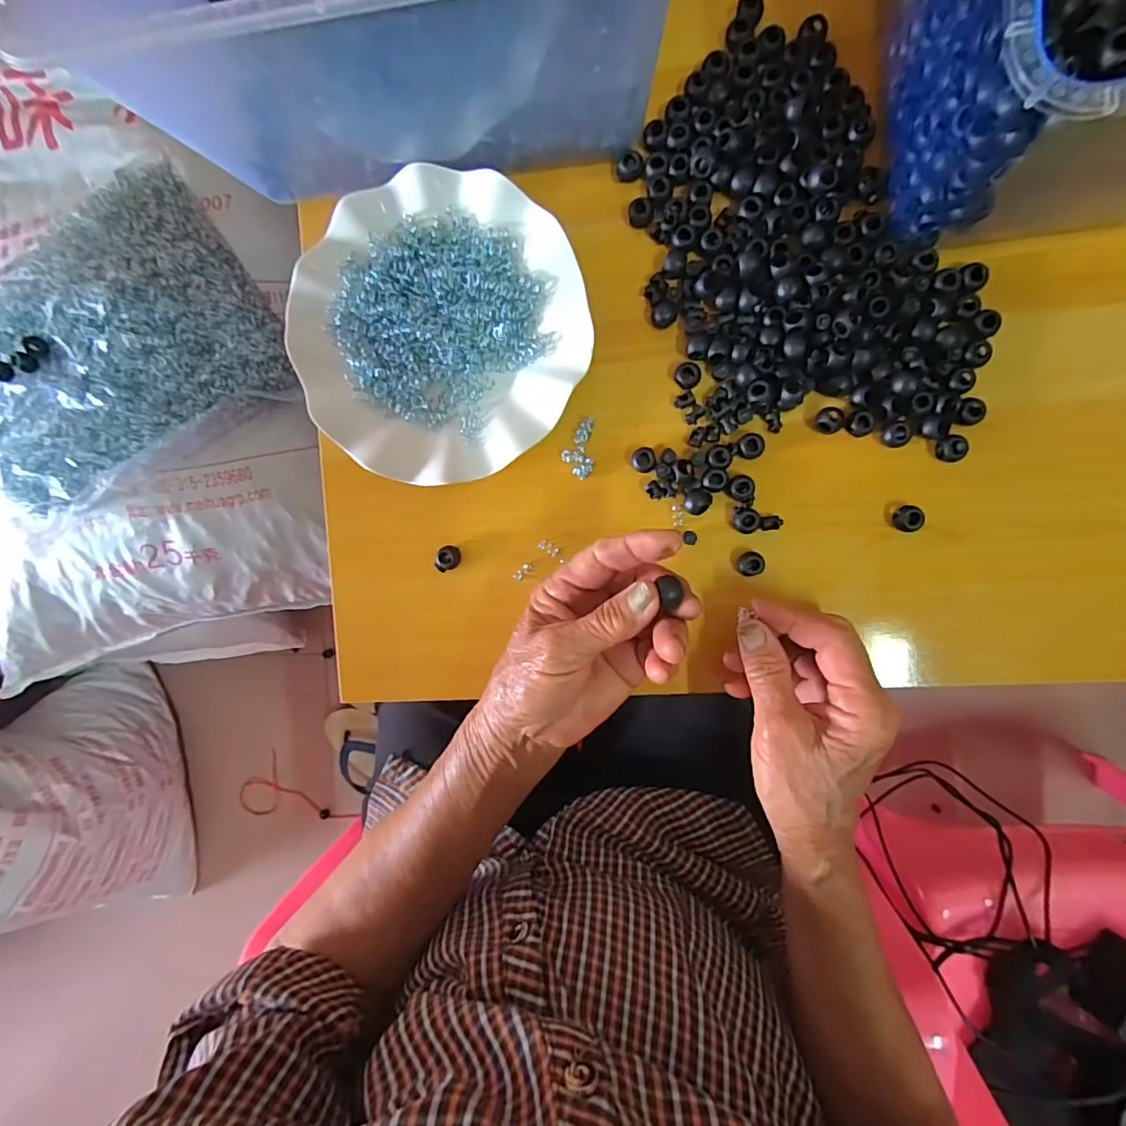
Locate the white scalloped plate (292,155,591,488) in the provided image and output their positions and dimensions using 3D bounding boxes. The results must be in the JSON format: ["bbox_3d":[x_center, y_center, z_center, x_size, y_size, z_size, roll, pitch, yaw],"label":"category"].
[{"bbox_3d":[-0.076,-0.142,0.338,0.176,0.026,0.176,0,94,8],"label":"white scalloped plate"}]

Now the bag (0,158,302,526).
[{"bbox_3d":[-0.372,-0.162,0.431,0.264,0.059,0.193,-36,88,8],"label":"bag"}]

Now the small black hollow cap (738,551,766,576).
[{"bbox_3d":[0.115,0.000,0.331,0.015,0.010,0.015,0,94,8],"label":"small black hollow cap"}]

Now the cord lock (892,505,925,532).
[{"bbox_3d":[0.203,-0.026,0.316,0.014,0.009,0.015,0,94,8],"label":"cord lock"}]

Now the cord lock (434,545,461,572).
[{"bbox_3d":[-0.075,-0.003,0.355,0.013,0.014,0.018,18,96,6],"label":"cord lock"}]

